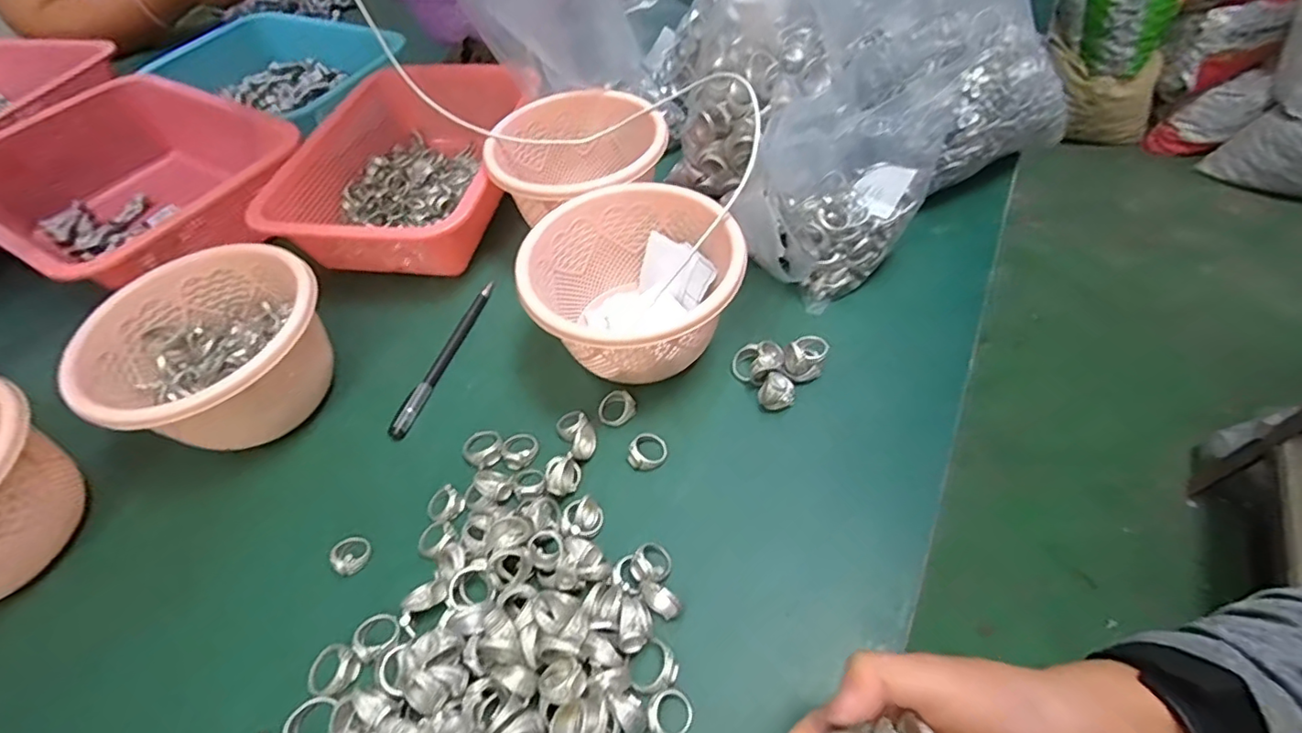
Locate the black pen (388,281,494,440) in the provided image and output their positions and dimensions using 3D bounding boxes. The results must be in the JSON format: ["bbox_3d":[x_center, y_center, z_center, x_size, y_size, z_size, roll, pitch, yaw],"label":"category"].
[{"bbox_3d":[-0.160,-0.011,0.440,0.013,0.005,0.151,11,55,12],"label":"black pen"}]

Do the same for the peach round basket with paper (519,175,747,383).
[{"bbox_3d":[-0.013,-0.054,0.404,0.142,0.078,0.132,-2,53,3],"label":"peach round basket with paper"}]

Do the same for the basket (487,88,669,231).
[{"bbox_3d":[-0.061,-0.167,0.488,0.145,0.071,0.136,-7,53,-1],"label":"basket"}]

